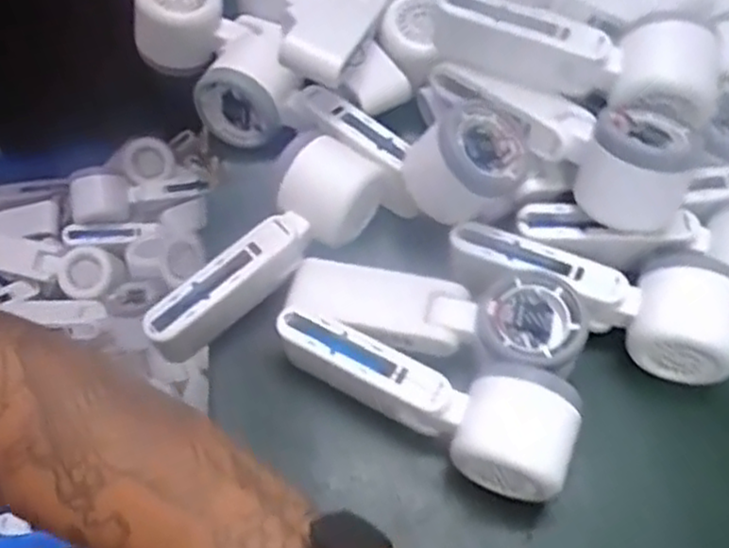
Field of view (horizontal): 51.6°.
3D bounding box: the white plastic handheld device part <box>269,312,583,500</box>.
[{"bbox_3d":[0.028,0.072,0.404,0.160,0.053,0.056,16,61,8],"label":"white plastic handheld device part"}]

